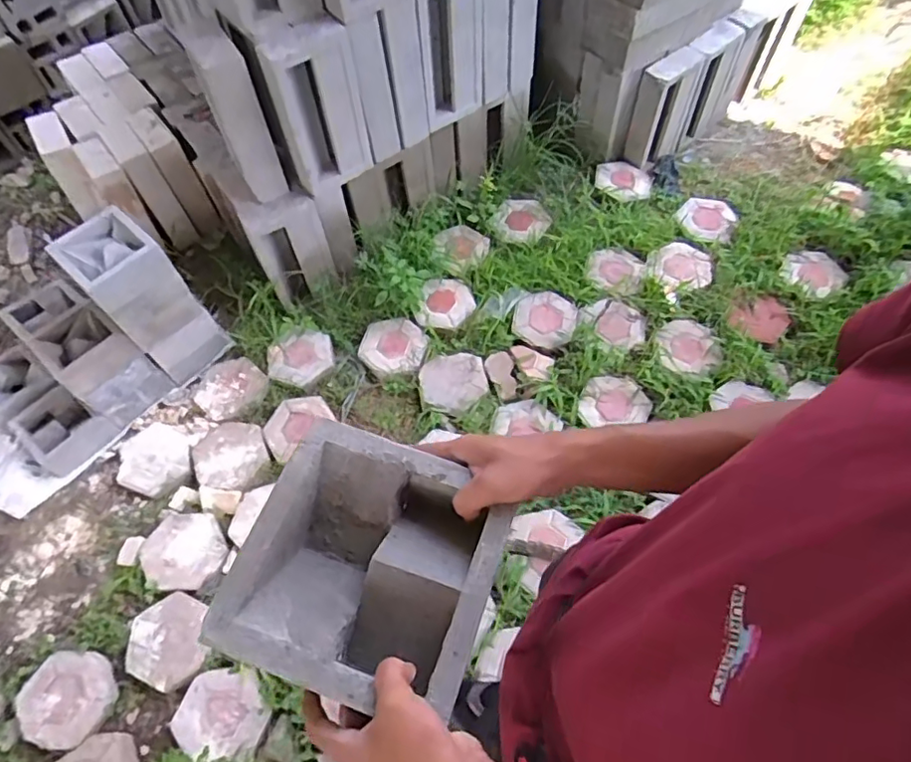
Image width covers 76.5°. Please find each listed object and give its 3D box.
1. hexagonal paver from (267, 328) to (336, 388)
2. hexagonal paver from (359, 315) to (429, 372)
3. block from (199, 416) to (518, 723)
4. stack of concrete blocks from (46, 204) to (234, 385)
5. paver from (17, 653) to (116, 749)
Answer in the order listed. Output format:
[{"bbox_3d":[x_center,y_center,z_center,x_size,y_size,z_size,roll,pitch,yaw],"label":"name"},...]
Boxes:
[{"bbox_3d":[-0.483,-0.079,1.798,0.186,0.043,0.212,38,70,22],"label":"hexagonal paver"},{"bbox_3d":[-0.195,-0.113,1.807,0.207,0.040,0.196,14,63,12],"label":"hexagonal paver"},{"bbox_3d":[-0.068,0.158,0.494,0.194,0.081,0.195,18,64,10],"label":"block"},{"bbox_3d":[-0.870,-0.228,1.648,0.198,0.471,0.226,40,70,21],"label":"stack of concrete blocks"},{"bbox_3d":[-0.911,0.741,1.353,0.211,0.040,0.209,-39,65,-16],"label":"paver"}]

